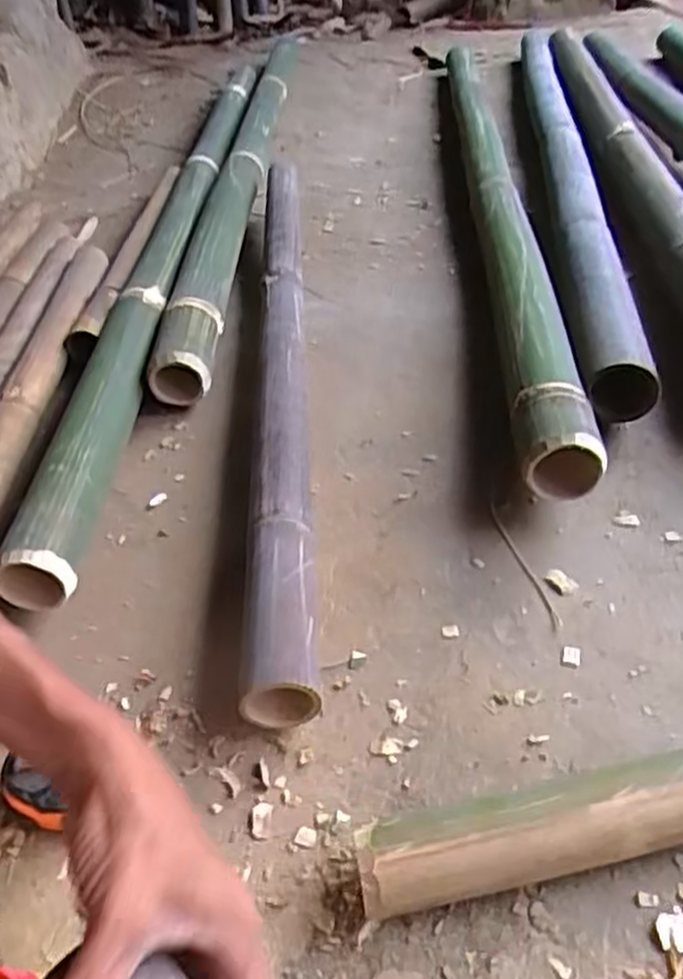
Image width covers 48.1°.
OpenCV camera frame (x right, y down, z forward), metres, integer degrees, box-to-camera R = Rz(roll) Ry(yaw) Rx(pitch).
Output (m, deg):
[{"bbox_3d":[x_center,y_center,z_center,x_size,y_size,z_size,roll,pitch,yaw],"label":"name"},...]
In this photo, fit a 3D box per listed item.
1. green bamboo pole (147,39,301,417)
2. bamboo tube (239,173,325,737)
[{"bbox_3d":[-0.179,-0.483,1.233,0.076,0.078,1.097,-4,42,4],"label":"green bamboo pole"},{"bbox_3d":[-0.070,-0.170,0.887,0.052,0.067,0.978,-6,42,1],"label":"bamboo tube"}]

